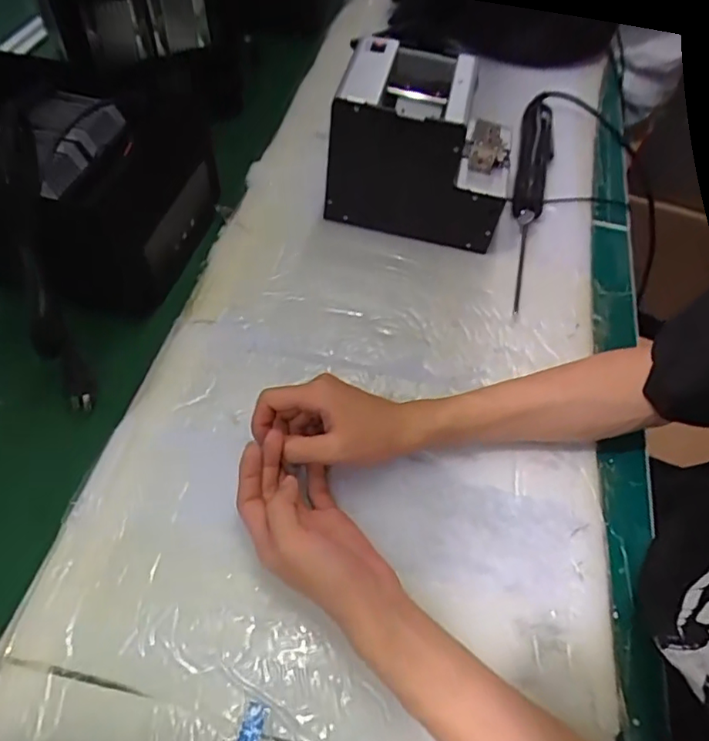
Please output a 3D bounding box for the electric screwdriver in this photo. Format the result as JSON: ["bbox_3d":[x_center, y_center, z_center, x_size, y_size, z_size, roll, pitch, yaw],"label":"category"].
[{"bbox_3d":[0.205,-0.222,0.664,0.039,0.039,0.360,14,54,4],"label":"electric screwdriver"}]

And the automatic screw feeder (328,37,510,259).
[{"bbox_3d":[0.071,-0.227,0.591,0.175,0.141,0.131,12,54,2],"label":"automatic screw feeder"}]

